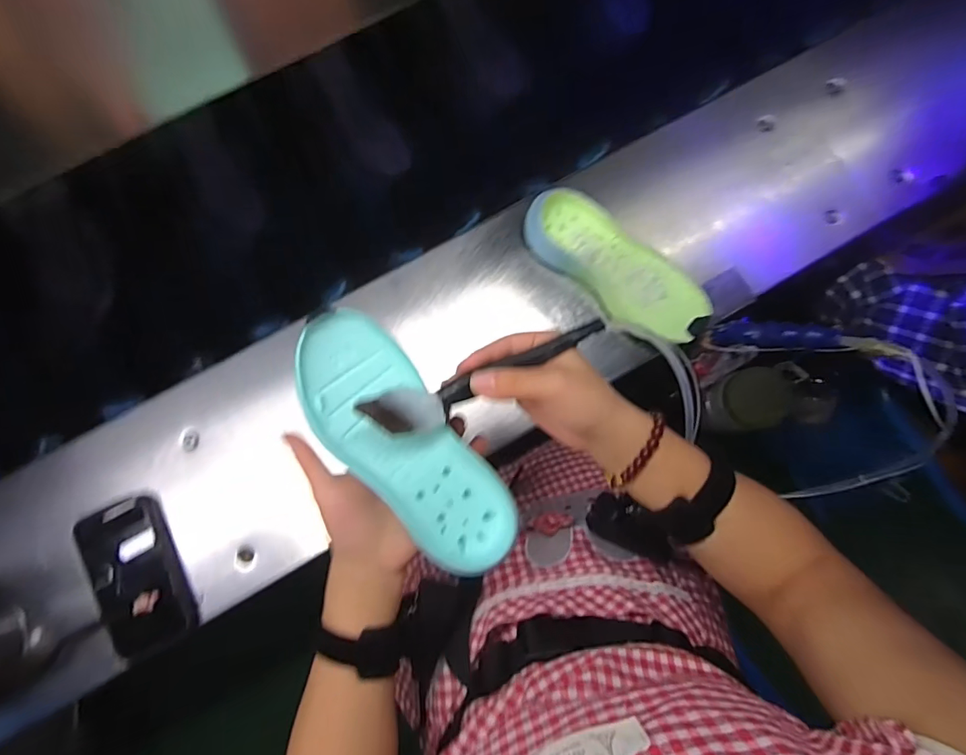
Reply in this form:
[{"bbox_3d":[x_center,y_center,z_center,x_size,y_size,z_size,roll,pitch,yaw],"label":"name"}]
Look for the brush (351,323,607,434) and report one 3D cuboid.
[{"bbox_3d":[0.005,0.002,0.324,0.166,0.021,0.031,-22,84,-6],"label":"brush"}]

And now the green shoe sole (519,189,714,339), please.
[{"bbox_3d":[0.147,-0.125,0.555,0.223,0.046,0.087,40,82,3],"label":"green shoe sole"}]

